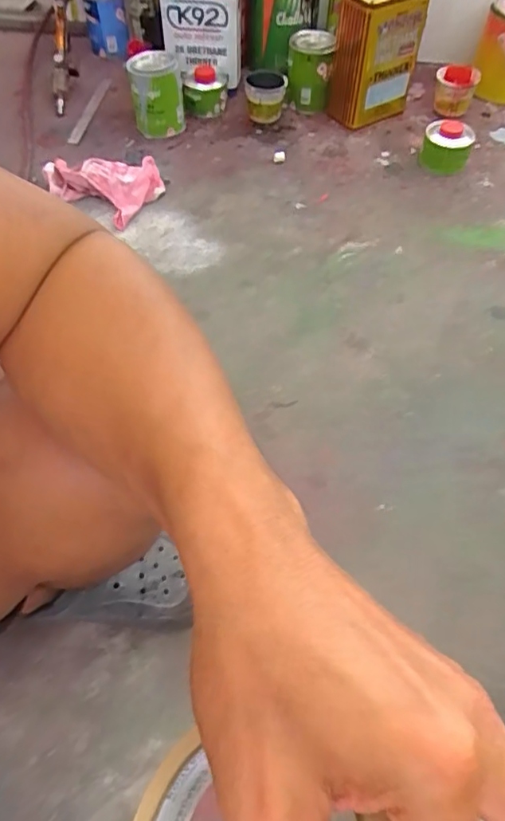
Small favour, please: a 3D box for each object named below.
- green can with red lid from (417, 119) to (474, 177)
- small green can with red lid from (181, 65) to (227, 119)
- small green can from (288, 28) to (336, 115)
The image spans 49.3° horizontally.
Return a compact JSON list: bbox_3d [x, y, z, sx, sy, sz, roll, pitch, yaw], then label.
[{"bbox_3d":[0.406,-0.552,1.152,0.096,0.078,0.095,1,56,-1],"label":"green can with red lid"},{"bbox_3d":[-0.106,-0.711,1.231,0.097,0.076,0.085,0,56,-1],"label":"small green can with red lid"},{"bbox_3d":[0.127,-0.750,1.235,0.099,0.141,0.111,4,56,1],"label":"small green can"}]

